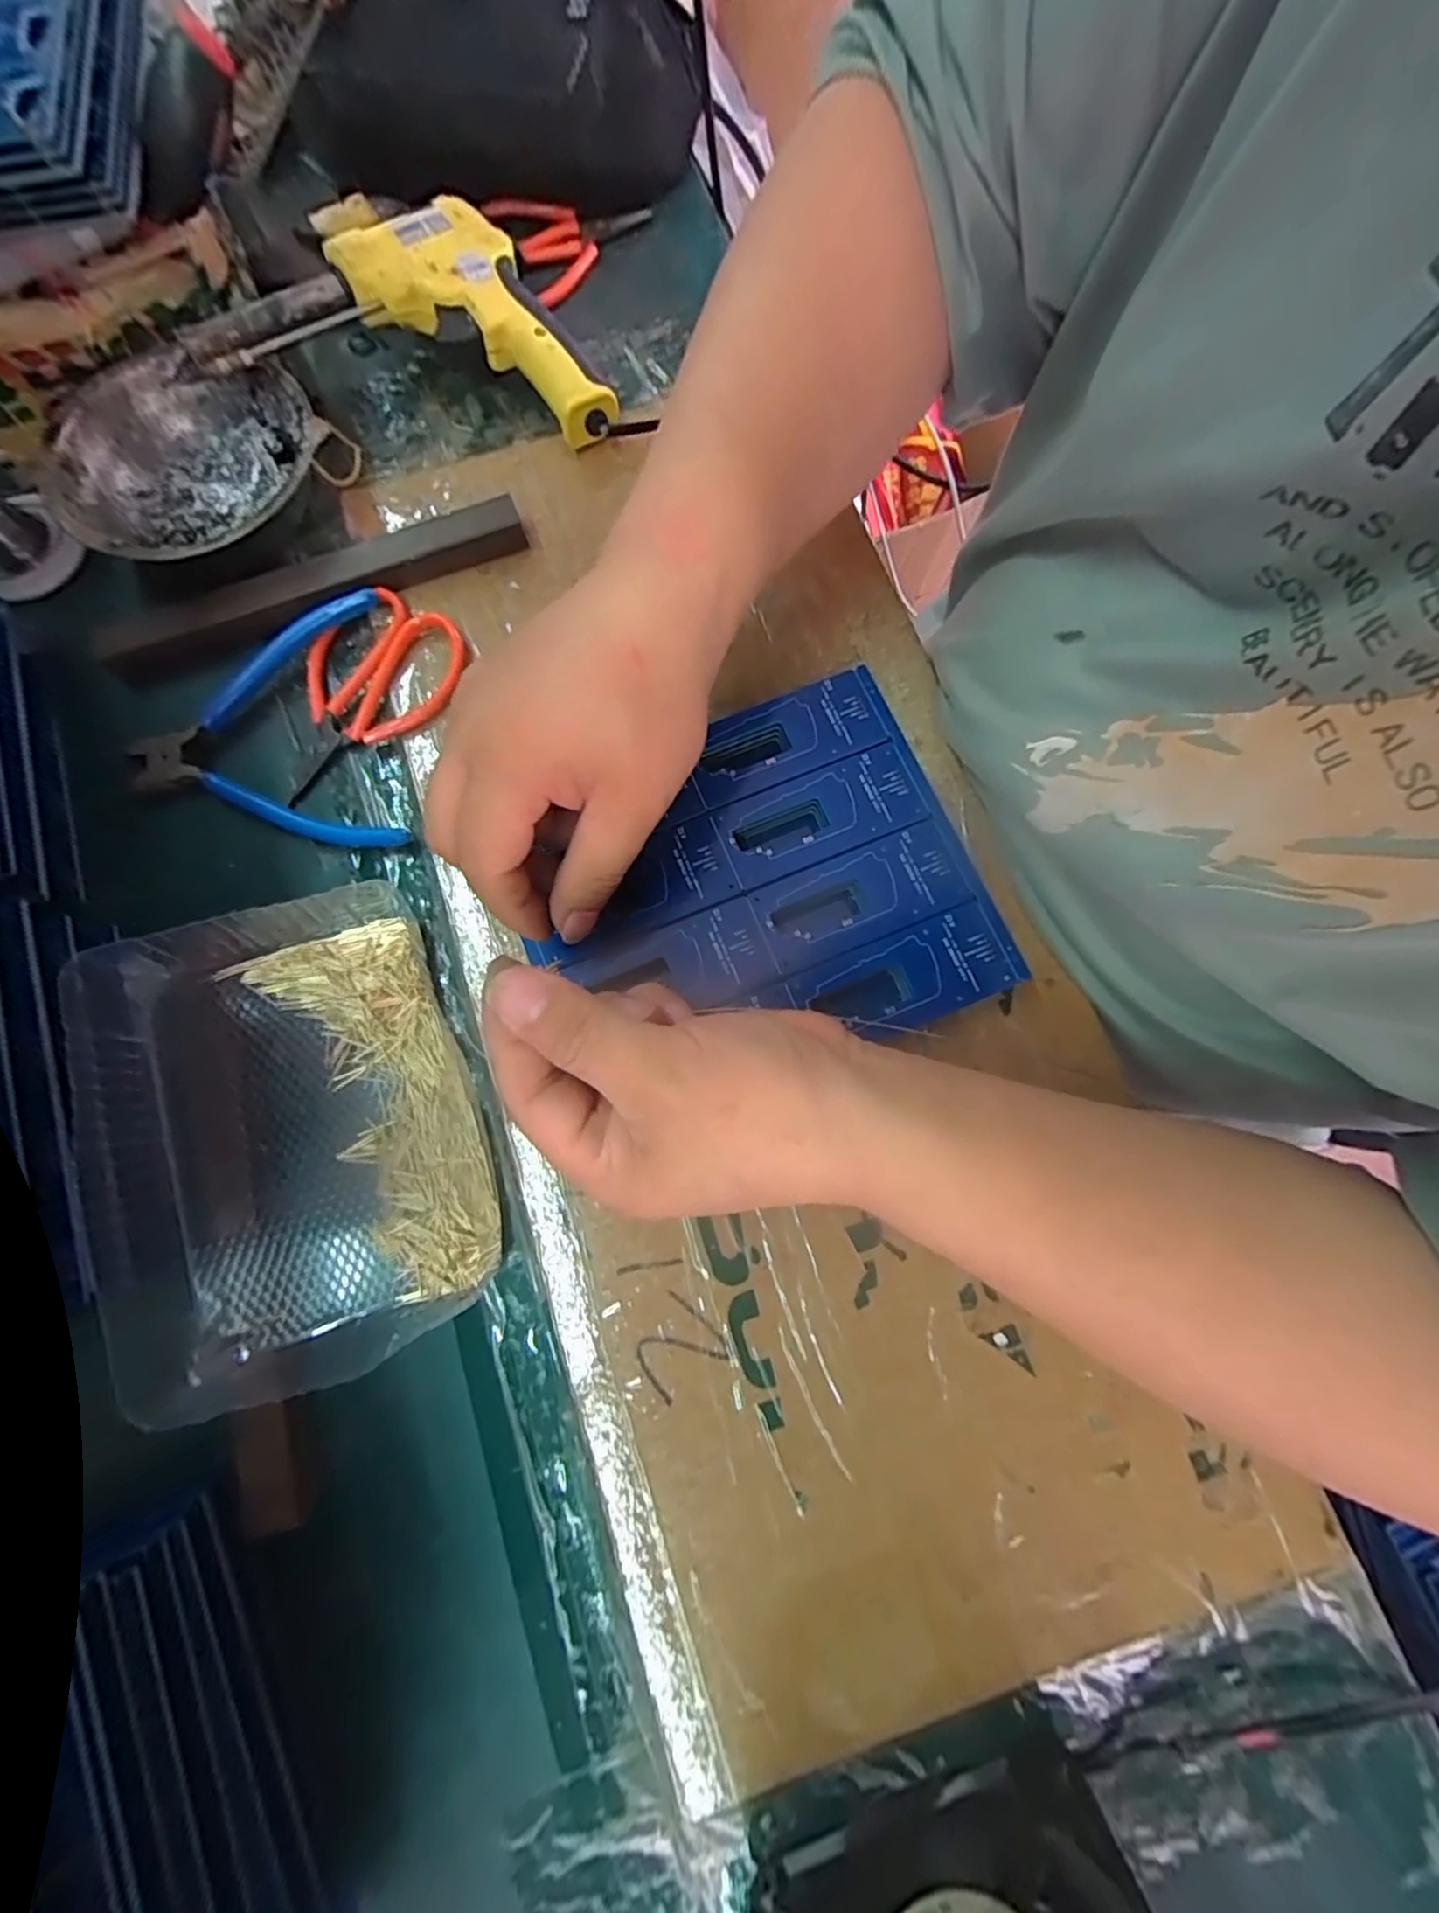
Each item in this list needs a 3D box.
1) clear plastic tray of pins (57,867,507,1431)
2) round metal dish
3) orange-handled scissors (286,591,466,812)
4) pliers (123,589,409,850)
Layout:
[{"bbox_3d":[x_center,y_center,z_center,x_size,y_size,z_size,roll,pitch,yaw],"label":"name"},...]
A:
[{"bbox_3d":[-0.181,0.070,0.260,0.145,0.037,0.189,-22,79,-4],"label":"clear plastic tray of pins"},{"bbox_3d":[-0.264,-0.249,0.327,0.119,0.044,0.128,0,78,0],"label":"round metal dish"},{"bbox_3d":[-0.178,-0.131,0.317,0.111,0.013,0.069,-42,81,-8],"label":"orange-handled scissors"},{"bbox_3d":[-0.220,-0.106,0.309,0.121,0.018,0.127,-10,78,-2],"label":"pliers"}]

